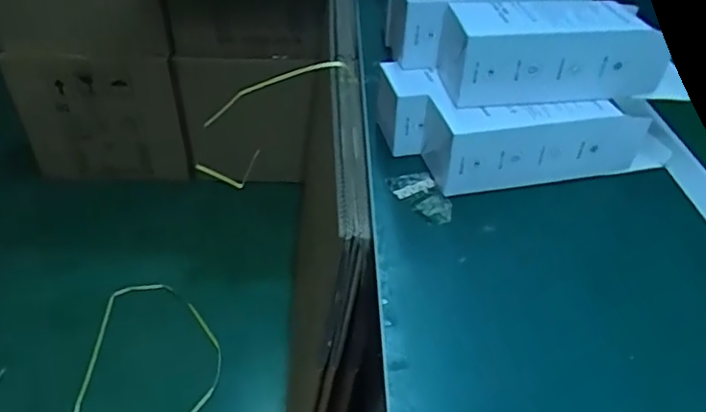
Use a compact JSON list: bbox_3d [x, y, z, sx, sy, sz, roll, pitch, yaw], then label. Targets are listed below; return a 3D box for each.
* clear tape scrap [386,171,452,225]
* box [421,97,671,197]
[{"bbox_3d":[0.065,-0.007,0.530,0.043,0.007,0.072,-14,42,-18],"label":"clear tape scrap"},{"bbox_3d":[0.189,-0.069,0.553,0.230,0.076,0.073,-6,40,-9],"label":"box"}]

